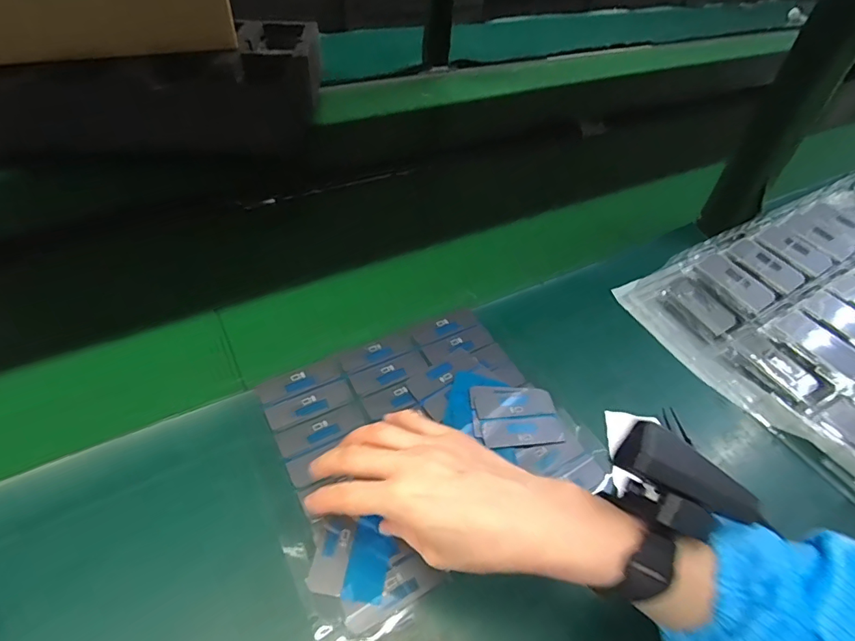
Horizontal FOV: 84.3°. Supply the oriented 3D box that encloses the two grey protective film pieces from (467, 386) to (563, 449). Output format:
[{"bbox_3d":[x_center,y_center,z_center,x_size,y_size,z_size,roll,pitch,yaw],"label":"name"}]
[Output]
[{"bbox_3d":[0.077,0.079,0.406,0.073,0.004,0.055,-3,48,-9],"label":"two grey protective film pieces"}]

